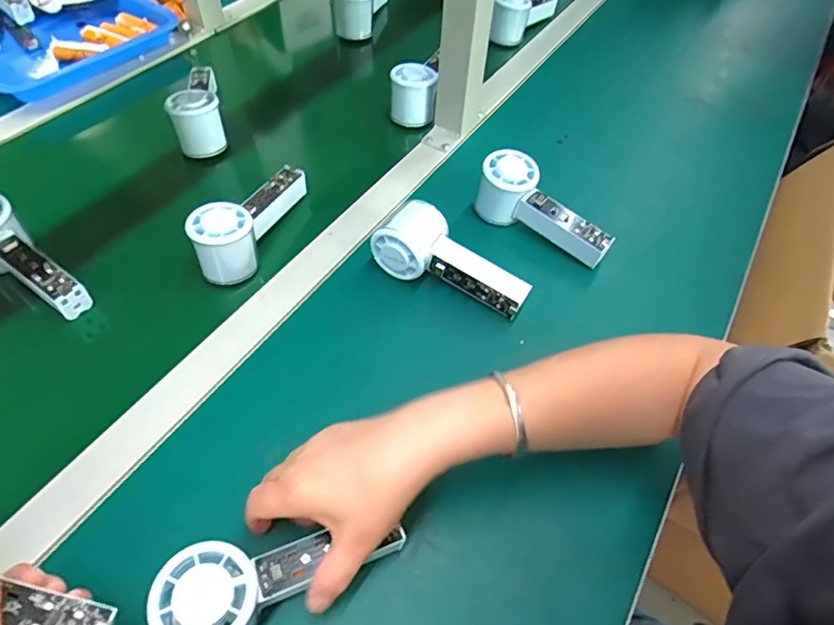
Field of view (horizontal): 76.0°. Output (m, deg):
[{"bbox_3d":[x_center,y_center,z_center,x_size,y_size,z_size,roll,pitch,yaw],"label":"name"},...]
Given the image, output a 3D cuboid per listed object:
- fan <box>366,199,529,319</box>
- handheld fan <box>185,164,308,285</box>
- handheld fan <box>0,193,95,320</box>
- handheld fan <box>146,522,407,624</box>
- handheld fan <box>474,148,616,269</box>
[{"bbox_3d":[0.034,-0.046,0.511,0.150,0.053,0.055,31,55,4],"label":"fan"},{"bbox_3d":[-0.166,-0.094,0.540,0.052,0.071,0.143,18,52,10],"label":"handheld fan"},{"bbox_3d":[-0.363,-0.048,0.492,0.155,0.048,0.058,40,57,4],"label":"handheld fan"},{"bbox_3d":[-0.085,0.168,0.338,0.147,0.047,0.055,-8,51,-28],"label":"handheld fan"},{"bbox_3d":[0.127,-0.101,0.557,0.148,0.068,0.046,39,57,6],"label":"handheld fan"}]

